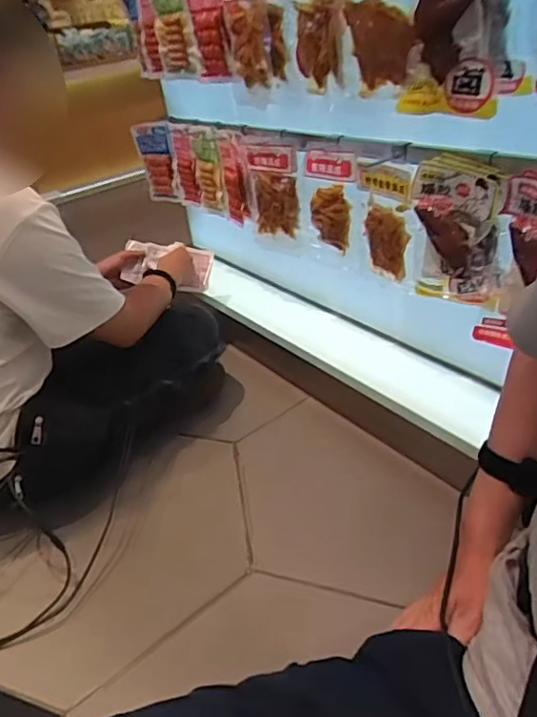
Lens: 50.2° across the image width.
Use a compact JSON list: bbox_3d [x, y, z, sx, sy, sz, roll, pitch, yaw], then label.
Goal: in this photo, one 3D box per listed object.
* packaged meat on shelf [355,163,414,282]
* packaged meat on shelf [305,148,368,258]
[{"bbox_3d":[0.206,-0.239,1.018,0.017,0.198,0.139,-20,33,-25],"label":"packaged meat on shelf"},{"bbox_3d":[0.130,-0.302,1.133,0.024,0.208,0.177,-23,38,-27],"label":"packaged meat on shelf"}]

